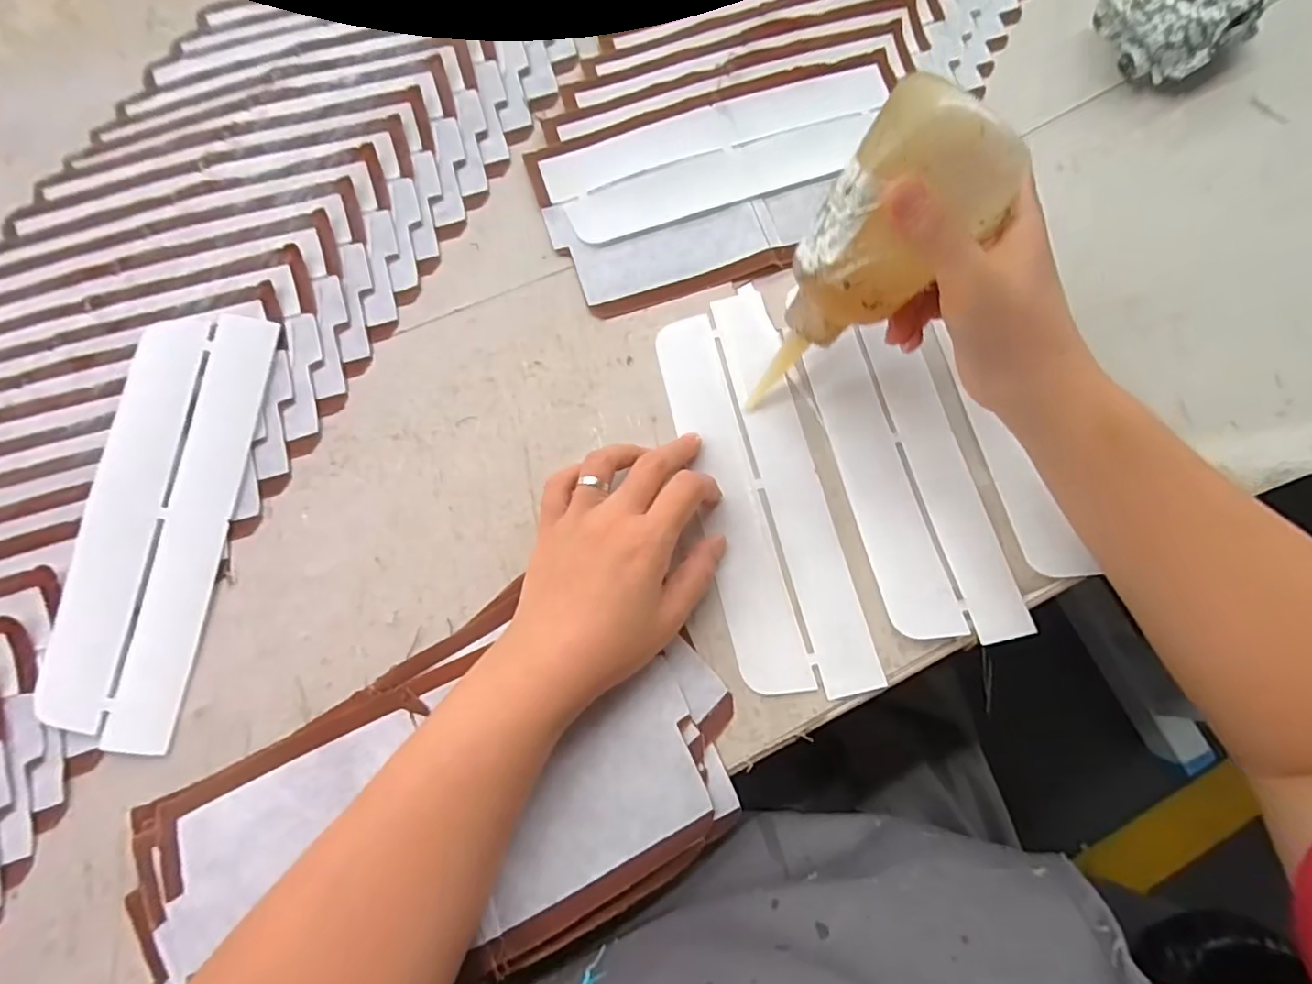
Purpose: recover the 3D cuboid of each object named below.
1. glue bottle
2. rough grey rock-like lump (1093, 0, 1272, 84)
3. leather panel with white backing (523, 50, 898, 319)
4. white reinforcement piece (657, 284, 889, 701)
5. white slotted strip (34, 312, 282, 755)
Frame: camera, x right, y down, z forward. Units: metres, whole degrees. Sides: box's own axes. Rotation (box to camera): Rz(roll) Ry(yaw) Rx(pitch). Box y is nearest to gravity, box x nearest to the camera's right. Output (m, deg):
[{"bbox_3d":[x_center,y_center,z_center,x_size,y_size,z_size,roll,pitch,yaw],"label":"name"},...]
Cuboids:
[{"bbox_3d":[0.094,-0.103,0.281,0.061,0.153,0.039,44,45,9],"label":"glue bottle"},{"bbox_3d":[0.340,-0.306,0.385,0.065,0.039,0.067,-14,77,-4],"label":"rough grey rock-like lump"},{"bbox_3d":[0.047,-0.191,0.367,0.229,0.010,0.122,-17,80,-1],"label":"leather panel with white backing"},{"bbox_3d":[0.056,-0.004,0.325,0.069,0.004,0.224,-12,74,-4],"label":"white reinforcement piece"},{"bbox_3d":[-0.261,0.012,0.313,0.069,0.009,0.224,8,78,-9],"label":"white slotted strip"}]

